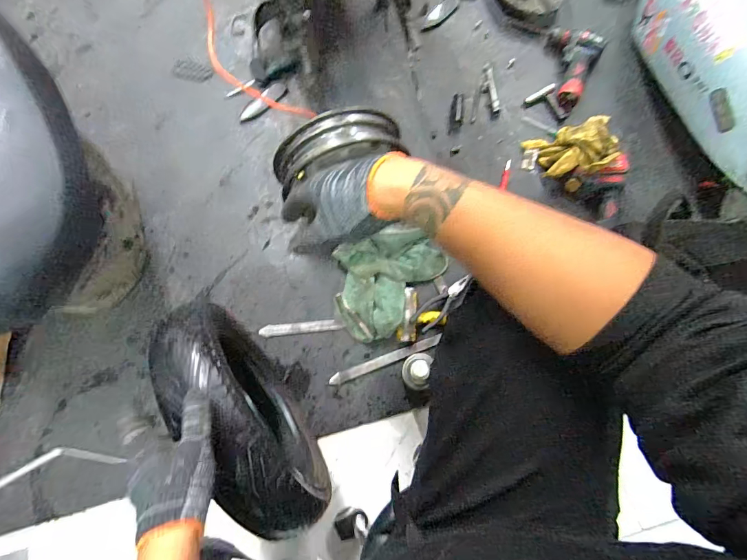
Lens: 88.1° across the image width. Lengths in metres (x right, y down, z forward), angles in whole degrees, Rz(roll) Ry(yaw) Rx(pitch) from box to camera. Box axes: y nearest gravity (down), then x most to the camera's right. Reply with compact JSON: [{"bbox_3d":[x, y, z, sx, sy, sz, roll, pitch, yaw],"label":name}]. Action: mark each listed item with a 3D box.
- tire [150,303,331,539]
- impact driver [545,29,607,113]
[{"bbox_3d":[-0.181,0.209,0.606,0.077,0.368,0.306,-33,79,-8],"label":"tire"},{"bbox_3d":[0.455,-0.508,0.919,0.127,0.055,0.181,25,77,8],"label":"impact driver"}]

